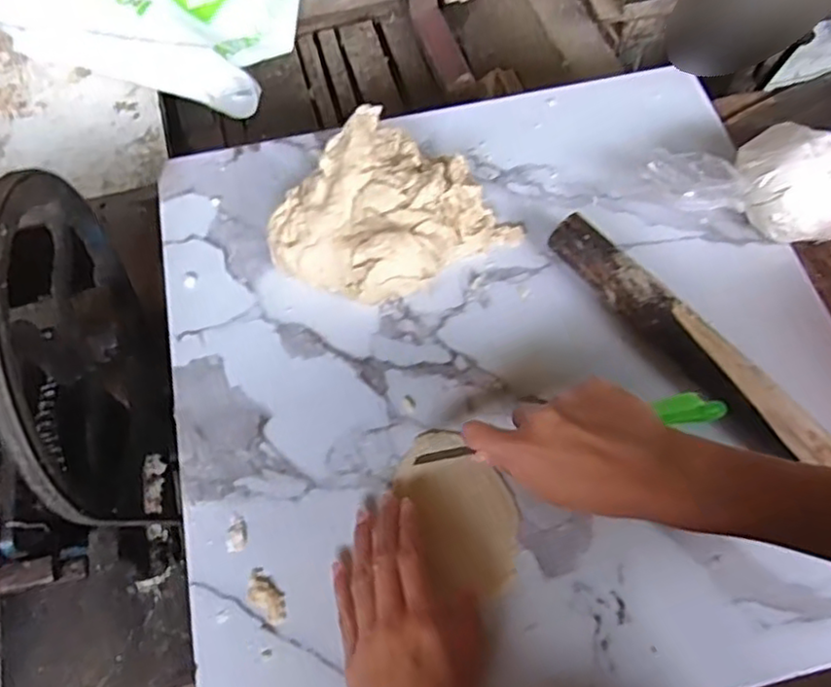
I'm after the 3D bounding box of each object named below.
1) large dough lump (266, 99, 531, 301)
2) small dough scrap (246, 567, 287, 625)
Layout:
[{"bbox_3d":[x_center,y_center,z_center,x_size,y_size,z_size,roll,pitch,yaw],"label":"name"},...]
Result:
[{"bbox_3d":[-0.020,-0.095,0.511,0.136,0.067,0.153,41,70,16],"label":"large dough lump"},{"bbox_3d":[-0.096,0.163,0.427,0.036,0.005,0.018,40,70,15],"label":"small dough scrap"}]

